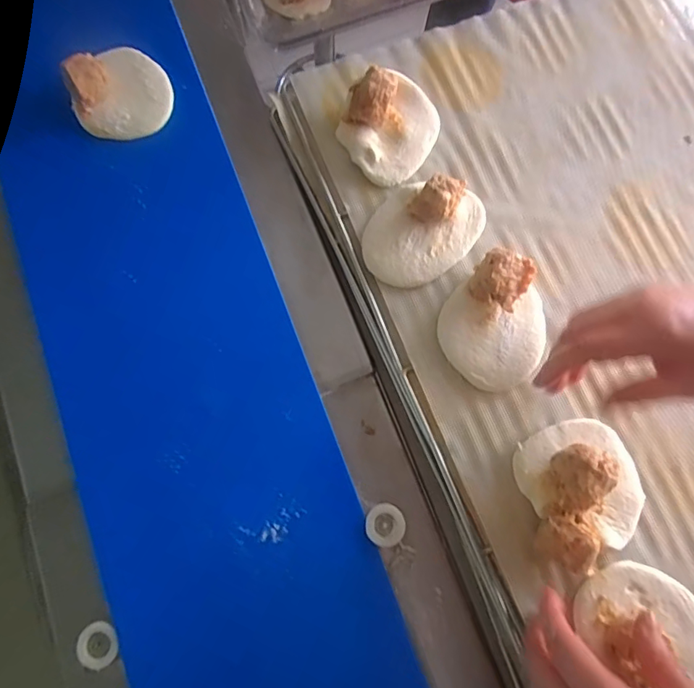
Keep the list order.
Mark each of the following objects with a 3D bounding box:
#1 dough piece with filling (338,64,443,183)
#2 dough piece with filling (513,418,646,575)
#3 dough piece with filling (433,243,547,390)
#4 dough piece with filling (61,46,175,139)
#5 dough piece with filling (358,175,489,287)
[{"bbox_3d":[0.043,-0.196,0.432,0.093,0.037,0.087,0,76,0],"label":"dough piece with filling"},{"bbox_3d":[0.177,0.104,0.359,0.089,0.039,0.094,-12,77,-3],"label":"dough piece with filling"},{"bbox_3d":[0.122,-0.018,0.391,0.085,0.036,0.096,40,79,9],"label":"dough piece with filling"},{"bbox_3d":[-0.209,-0.236,0.441,0.087,0.040,0.094,0,76,0],"label":"dough piece with filling"},{"bbox_3d":[0.065,-0.102,0.409,0.113,0.035,0.078,-40,80,-9],"label":"dough piece with filling"}]

